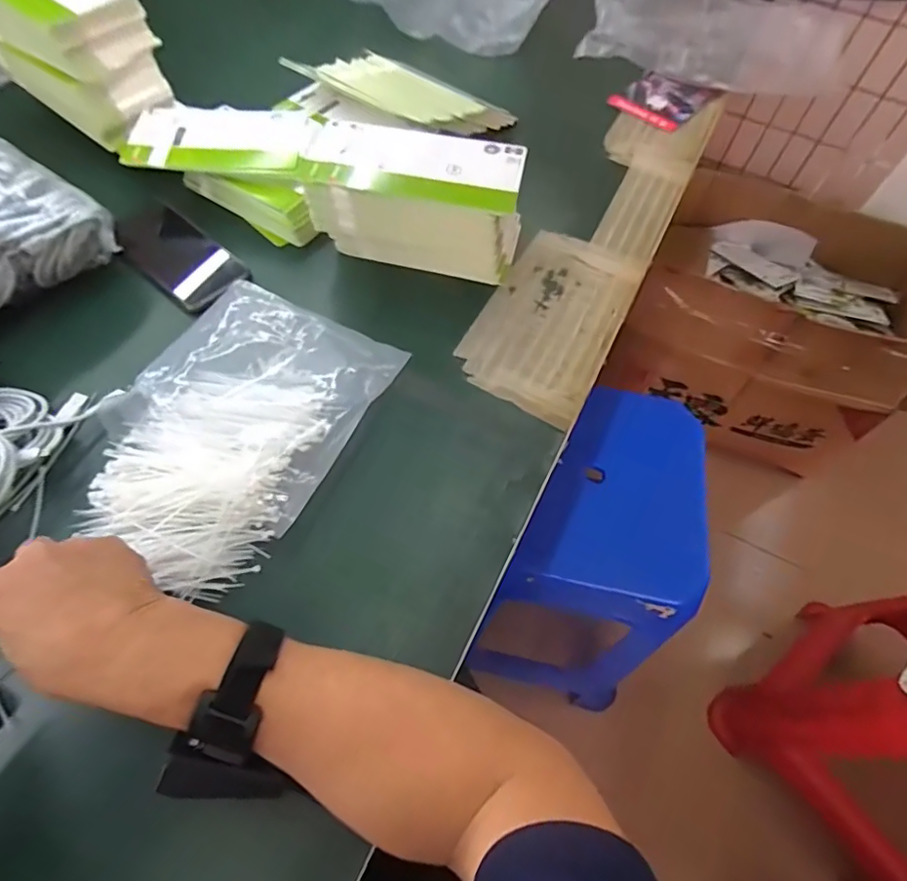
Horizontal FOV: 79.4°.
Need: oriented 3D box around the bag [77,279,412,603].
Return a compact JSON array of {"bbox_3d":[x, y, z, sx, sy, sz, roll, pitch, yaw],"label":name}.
[{"bbox_3d":[-0.189,-0.018,0.481,0.193,0.032,0.273,27,62,12],"label":"bag"}]

